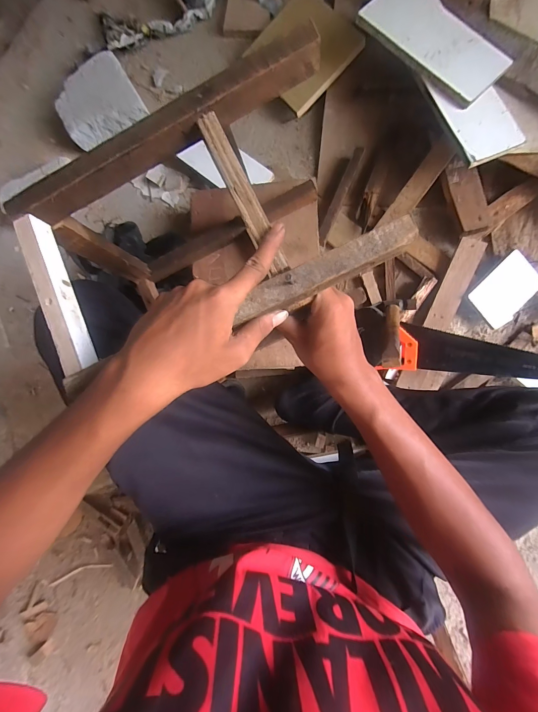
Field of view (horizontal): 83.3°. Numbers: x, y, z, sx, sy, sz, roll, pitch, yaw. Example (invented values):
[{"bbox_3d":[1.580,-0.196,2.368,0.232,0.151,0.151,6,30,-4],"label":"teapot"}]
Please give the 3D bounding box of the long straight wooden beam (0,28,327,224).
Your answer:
[{"bbox_3d":[-0.104,-0.215,0.297,0.322,0.035,0.027,-24,85,7],"label":"long straight wooden beam"}]

